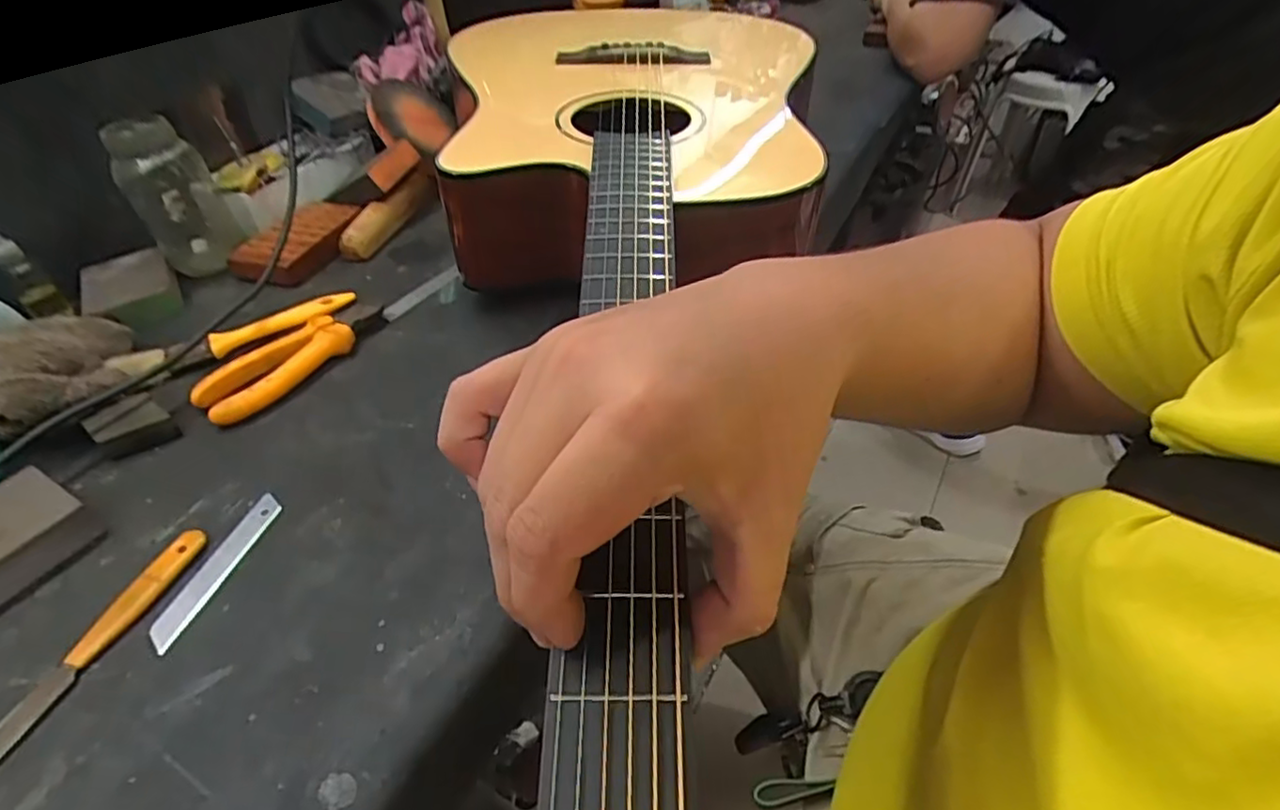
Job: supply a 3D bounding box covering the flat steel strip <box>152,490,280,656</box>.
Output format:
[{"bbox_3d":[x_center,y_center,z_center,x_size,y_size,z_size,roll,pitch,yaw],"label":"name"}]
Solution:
[{"bbox_3d":[-0.249,0.094,0.382,0.019,0.004,0.102,10,44,10],"label":"flat steel strip"}]

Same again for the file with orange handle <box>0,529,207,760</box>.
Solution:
[{"bbox_3d":[-0.299,0.139,0.330,0.018,0.006,0.185,9,46,16],"label":"file with orange handle"}]

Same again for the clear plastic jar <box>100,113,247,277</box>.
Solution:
[{"bbox_3d":[-0.440,-0.203,0.615,0.077,0.114,0.068,-30,48,-23],"label":"clear plastic jar"}]

